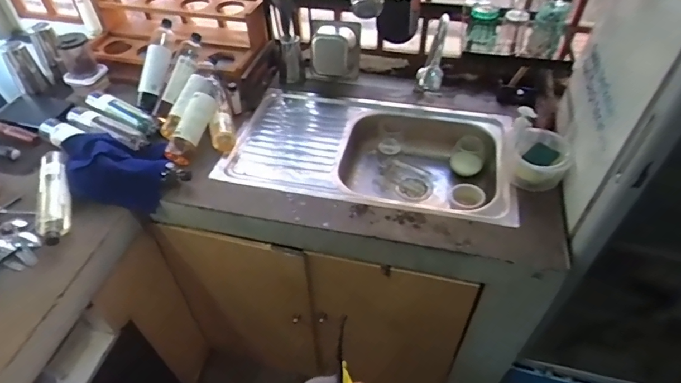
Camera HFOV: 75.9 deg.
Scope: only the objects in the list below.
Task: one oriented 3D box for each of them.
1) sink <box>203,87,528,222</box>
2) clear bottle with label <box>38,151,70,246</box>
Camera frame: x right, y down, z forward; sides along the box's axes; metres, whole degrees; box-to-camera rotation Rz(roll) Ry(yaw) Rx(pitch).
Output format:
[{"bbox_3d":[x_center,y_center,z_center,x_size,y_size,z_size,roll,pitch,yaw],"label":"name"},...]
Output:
[{"bbox_3d":[0.081,-0.083,1.246,0.753,0.148,0.445,9,47,10],"label":"sink"},{"bbox_3d":[-0.674,0.008,1.024,0.072,0.050,0.284,-18,48,-16],"label":"clear bottle with label"}]

